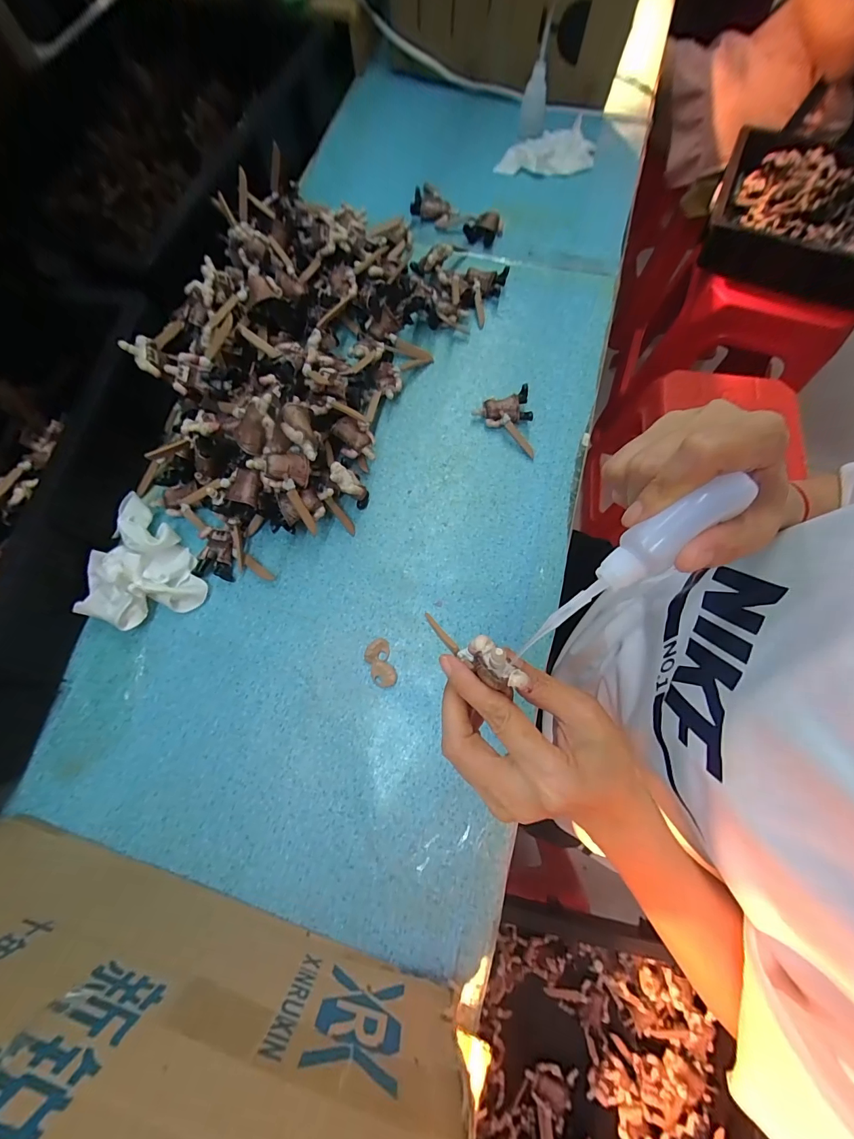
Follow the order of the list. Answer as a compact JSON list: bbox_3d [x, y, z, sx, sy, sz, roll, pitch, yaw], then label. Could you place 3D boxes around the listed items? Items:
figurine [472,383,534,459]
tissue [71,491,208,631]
[{"bbox_3d":[0.085,-0.154,0.425,0.056,0.022,0.071,-10,73,-2],"label":"figurine"},{"bbox_3d":[-0.250,-0.003,0.366,0.094,0.041,0.115,14,74,5],"label":"tissue"}]

